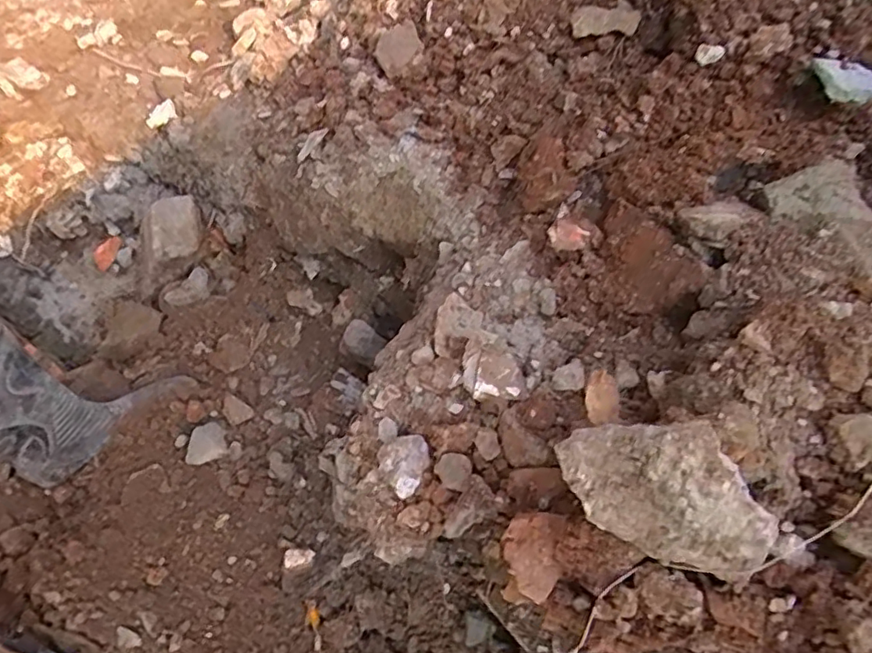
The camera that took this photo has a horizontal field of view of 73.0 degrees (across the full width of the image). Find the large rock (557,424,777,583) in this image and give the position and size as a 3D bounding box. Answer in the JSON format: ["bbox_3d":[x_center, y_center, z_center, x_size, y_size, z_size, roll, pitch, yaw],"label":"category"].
[{"bbox_3d":[0.154,0.110,0.399,0.142,0.084,0.059,29,63,19],"label":"large rock"}]

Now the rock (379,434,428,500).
[{"bbox_3d":[-0.031,0.146,0.636,0.054,0.026,0.055,-1,57,2],"label":"rock"}]

